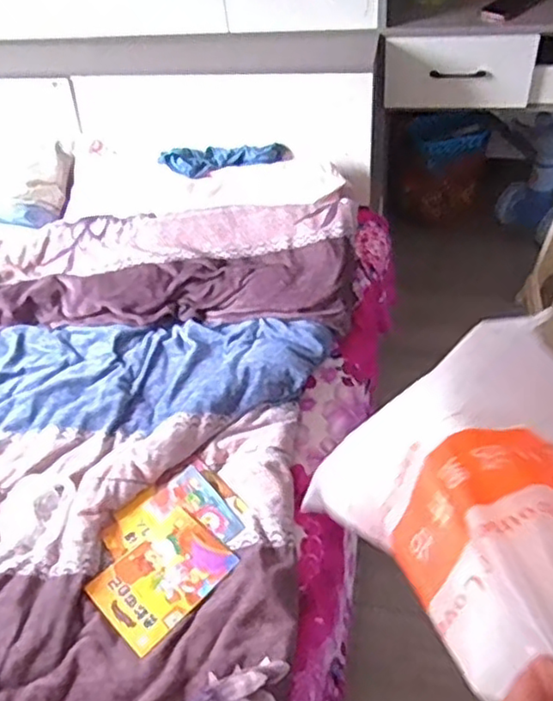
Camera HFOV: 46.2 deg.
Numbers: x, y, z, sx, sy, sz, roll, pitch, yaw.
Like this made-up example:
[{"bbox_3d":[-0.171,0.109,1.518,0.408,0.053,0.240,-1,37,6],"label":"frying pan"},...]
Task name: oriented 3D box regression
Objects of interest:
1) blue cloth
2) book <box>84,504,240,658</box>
[{"bbox_3d":[-0.131,-0.472,1.610,0.334,0.045,0.085,0,47,7],"label":"blue cloth"},{"bbox_3d":[-0.172,0.339,0.982,0.189,0.011,0.156,-37,47,-26],"label":"book"}]

